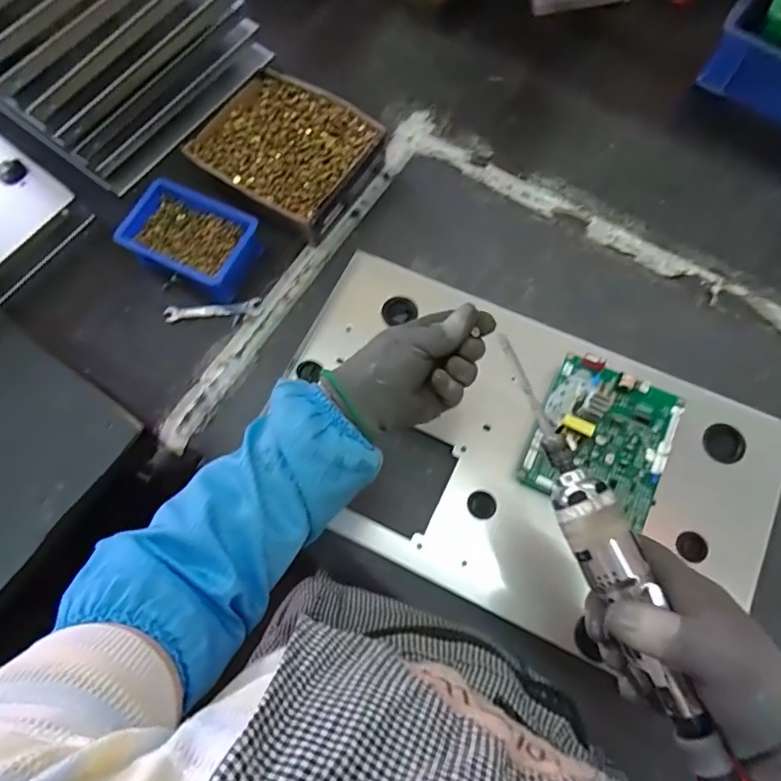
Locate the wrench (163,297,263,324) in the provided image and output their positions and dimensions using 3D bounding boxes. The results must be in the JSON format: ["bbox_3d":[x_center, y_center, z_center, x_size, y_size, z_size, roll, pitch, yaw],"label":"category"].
[{"bbox_3d":[-0.217,-0.099,0.628,0.115,0.004,0.024,-4,71,1],"label":"wrench"}]

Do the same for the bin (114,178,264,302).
[{"bbox_3d":[-0.238,-0.185,0.632,0.153,0.049,0.108,28,75,11],"label":"bin"}]

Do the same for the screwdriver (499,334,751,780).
[{"bbox_3d":[0.144,0.113,0.328,0.034,0.030,0.326,-21,76,-5],"label":"screwdriver"}]

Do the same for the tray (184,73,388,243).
[{"bbox_3d":[-0.130,-0.311,0.674,0.210,0.056,0.195,32,76,12],"label":"tray"}]

